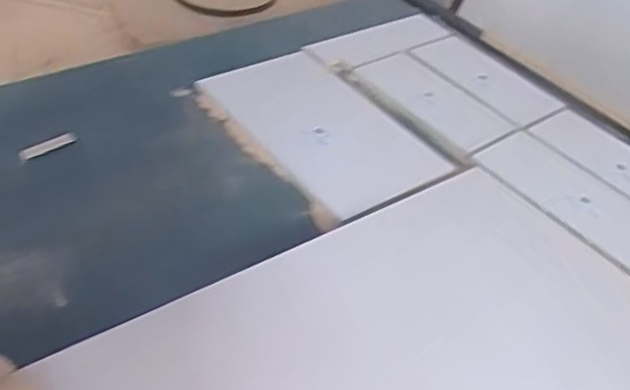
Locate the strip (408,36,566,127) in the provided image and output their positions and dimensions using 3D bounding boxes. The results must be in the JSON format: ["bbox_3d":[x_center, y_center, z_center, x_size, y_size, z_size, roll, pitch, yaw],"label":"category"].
[{"bbox_3d":[0.364,-0.250,1.350,0.152,0.010,0.316,-26,52,-30],"label":"strip"}]

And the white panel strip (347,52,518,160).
[{"bbox_3d":[0.226,-0.184,1.281,0.161,0.022,0.319,-25,51,-29],"label":"white panel strip"}]

